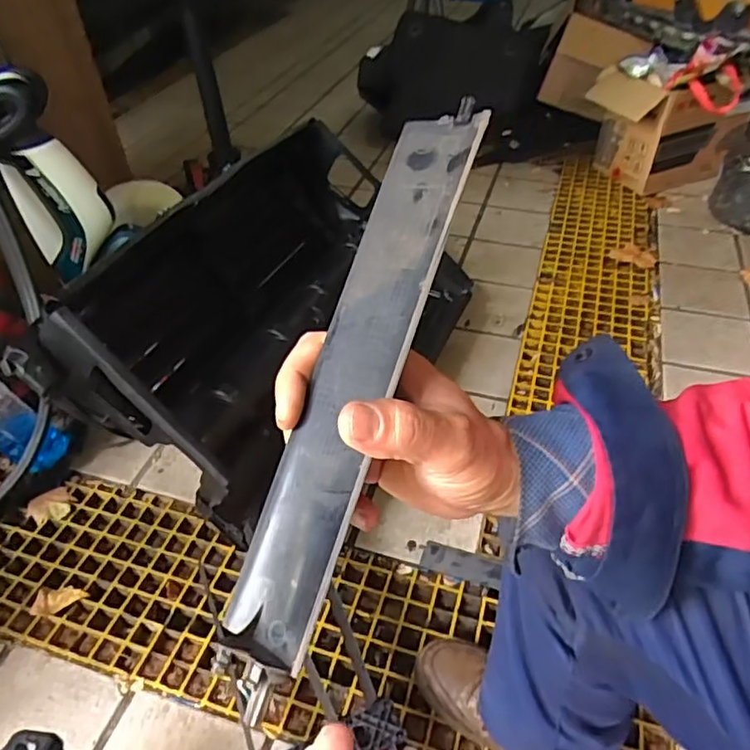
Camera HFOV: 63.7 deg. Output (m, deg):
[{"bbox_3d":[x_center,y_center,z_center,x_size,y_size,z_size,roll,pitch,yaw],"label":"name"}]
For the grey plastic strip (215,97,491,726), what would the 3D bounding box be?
[{"bbox_3d":[-0.014,0.001,0.298,0.059,0.012,0.295,12,79,42],"label":"grey plastic strip"}]

